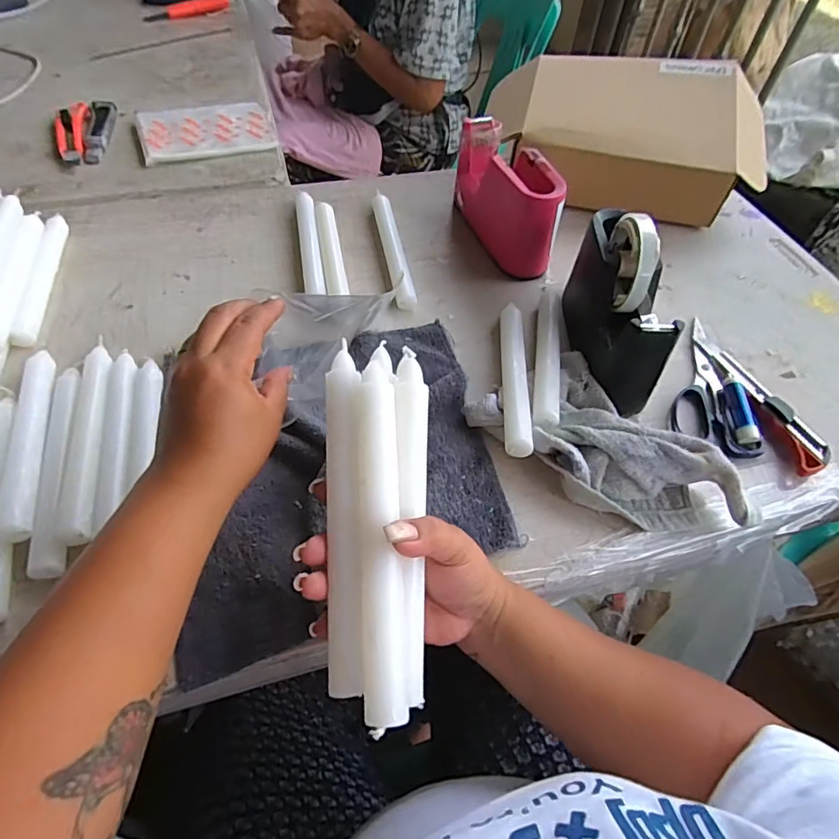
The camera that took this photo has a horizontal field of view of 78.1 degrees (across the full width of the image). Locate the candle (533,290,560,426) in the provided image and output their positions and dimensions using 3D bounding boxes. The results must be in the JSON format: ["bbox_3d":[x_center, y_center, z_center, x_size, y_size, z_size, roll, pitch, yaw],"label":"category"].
[{"bbox_3d":[0.126,-0.066,0.506,0.021,0.025,0.199,12,53,3],"label":"candle"}]

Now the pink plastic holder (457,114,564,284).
[{"bbox_3d":[0.101,-0.262,0.610,0.054,0.103,0.176,-12,55,-15],"label":"pink plastic holder"}]

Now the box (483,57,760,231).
[{"bbox_3d":[0.264,-0.376,0.680,0.329,0.125,0.191,12,55,5],"label":"box"}]

